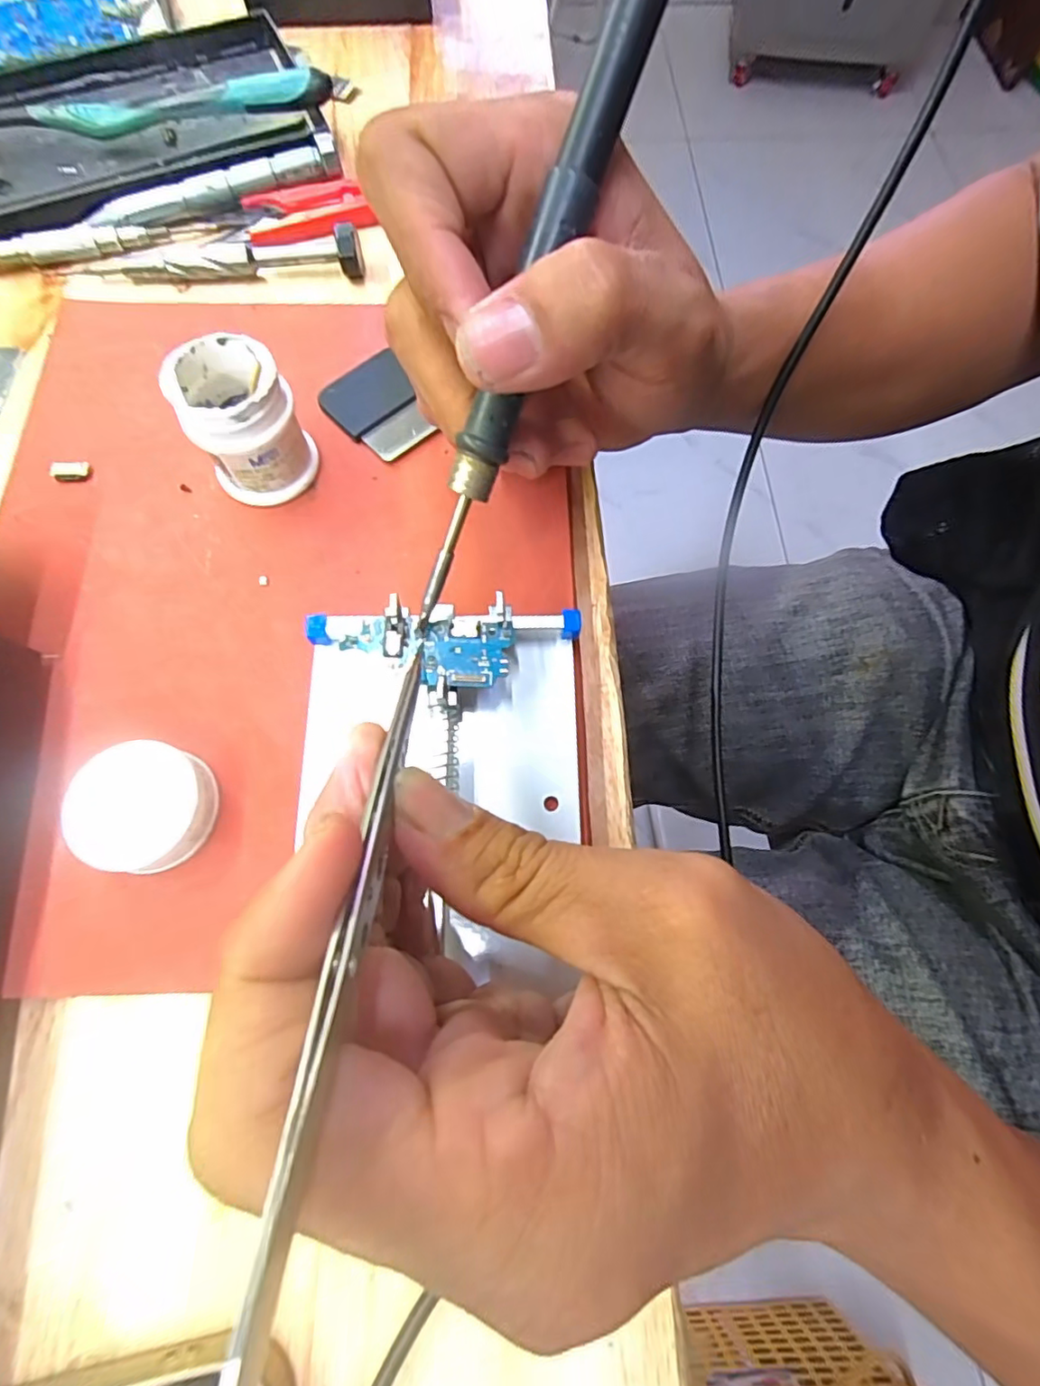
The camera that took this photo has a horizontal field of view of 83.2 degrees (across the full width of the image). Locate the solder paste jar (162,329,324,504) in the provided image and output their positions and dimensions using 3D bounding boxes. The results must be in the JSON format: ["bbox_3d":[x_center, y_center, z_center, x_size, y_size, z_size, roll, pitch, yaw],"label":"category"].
[{"bbox_3d":[-0.088,-0.087,0.189,0.032,0.041,0.031,0,72,-1],"label":"solder paste jar"}]

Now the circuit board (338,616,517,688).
[{"bbox_3d":[-0.026,-0.012,0.168,0.048,0.004,0.020,2,75,-5],"label":"circuit board"}]

